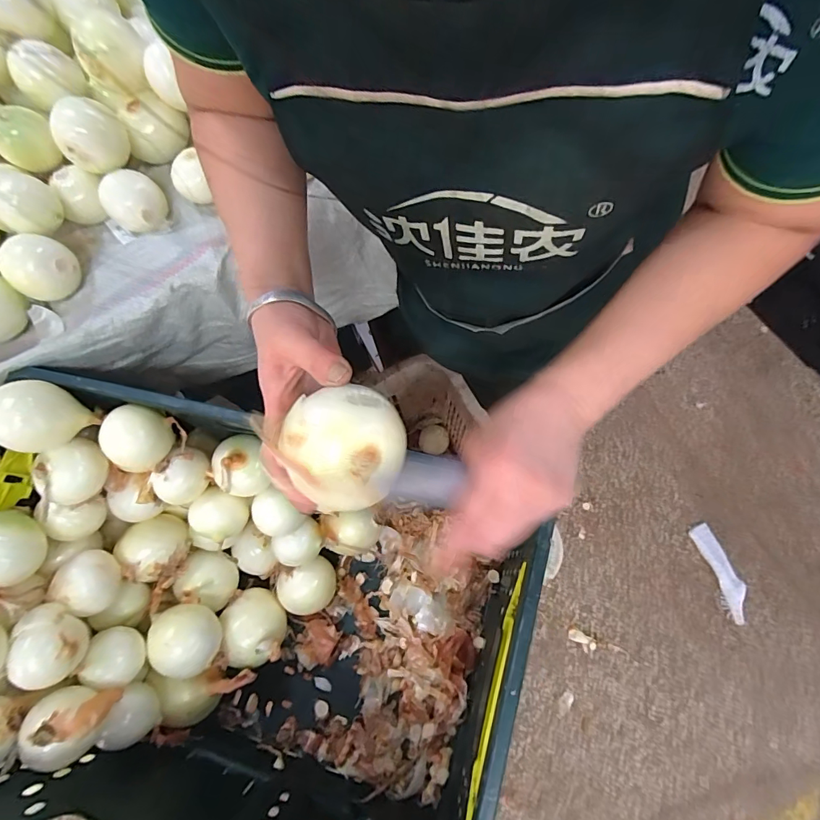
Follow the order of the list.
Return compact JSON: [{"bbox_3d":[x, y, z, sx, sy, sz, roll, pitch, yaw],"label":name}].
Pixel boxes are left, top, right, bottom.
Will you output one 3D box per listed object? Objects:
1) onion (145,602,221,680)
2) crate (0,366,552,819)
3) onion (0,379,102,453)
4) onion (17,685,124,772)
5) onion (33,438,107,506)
[{"bbox_3d":[-0.282,0.289,0.549,0.070,0.064,0.083,-20,73,-3],"label":"onion"},{"bbox_3d":[-0.199,0.249,0.509,0.602,0.306,0.421,13,74,7],"label":"crate"},{"bbox_3d":[-0.395,0.007,0.453,0.070,0.061,0.074,26,76,10],"label":"onion"},{"bbox_3d":[-0.361,0.331,0.448,0.065,0.059,0.069,12,74,7],"label":"onion"},{"bbox_3d":[-0.376,0.069,0.483,0.064,0.051,0.053,-35,74,-8],"label":"onion"}]

